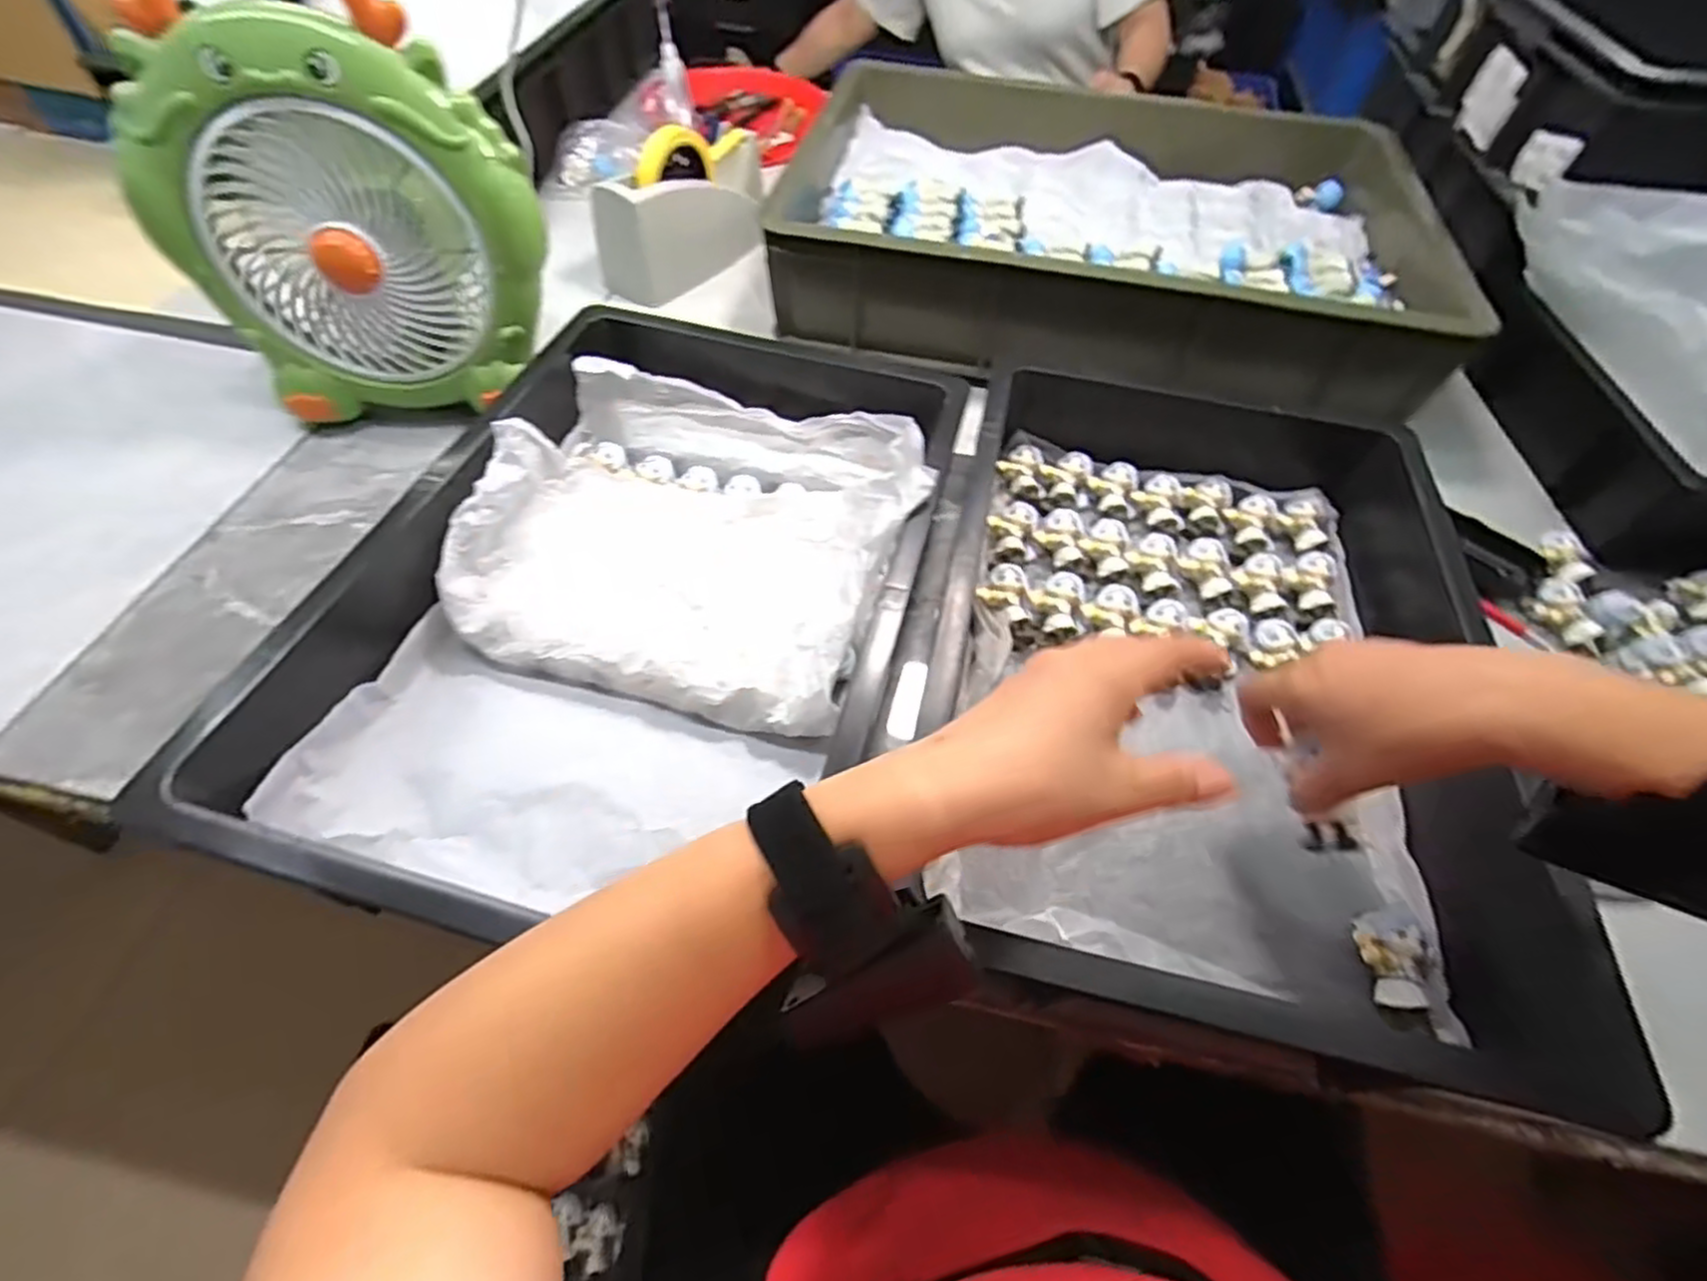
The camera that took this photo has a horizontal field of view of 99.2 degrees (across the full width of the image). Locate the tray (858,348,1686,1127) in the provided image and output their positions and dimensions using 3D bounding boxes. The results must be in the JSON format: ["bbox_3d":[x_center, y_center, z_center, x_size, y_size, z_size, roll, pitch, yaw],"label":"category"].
[{"bbox_3d":[0.220,-0.003,0.466,0.323,0.094,0.427,16,55,8],"label":"tray"}]

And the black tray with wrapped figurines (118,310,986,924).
[{"bbox_3d":[-0.111,-0.052,0.461,0.296,0.080,0.471,14,55,7],"label":"black tray with wrapped figurines"}]

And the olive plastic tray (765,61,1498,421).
[{"bbox_3d":[0.244,-0.413,0.722,0.569,0.101,0.400,11,54,5],"label":"olive plastic tray"}]

